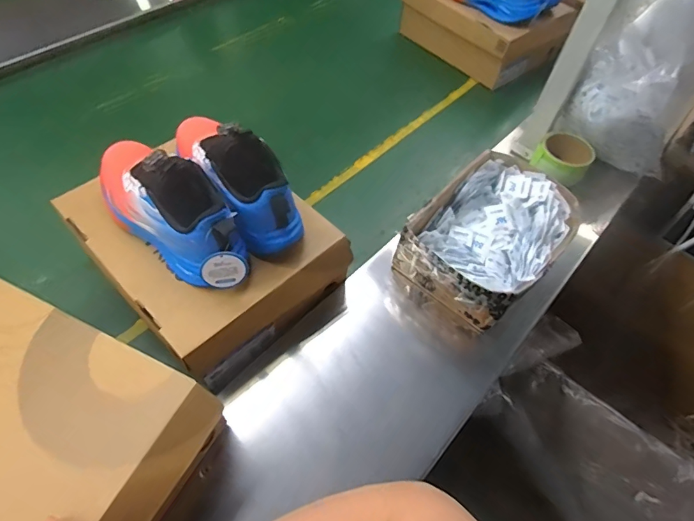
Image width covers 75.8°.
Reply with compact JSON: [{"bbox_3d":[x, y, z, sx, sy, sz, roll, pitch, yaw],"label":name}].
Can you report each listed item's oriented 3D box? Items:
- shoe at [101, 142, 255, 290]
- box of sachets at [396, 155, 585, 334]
[{"bbox_3d":[-0.207,-0.062,0.499,0.229,0.117,0.070,36,59,19],"label":"shoe"},{"bbox_3d":[0.203,-0.032,0.635,0.173,0.088,0.235,40,60,21],"label":"box of sachets"}]

